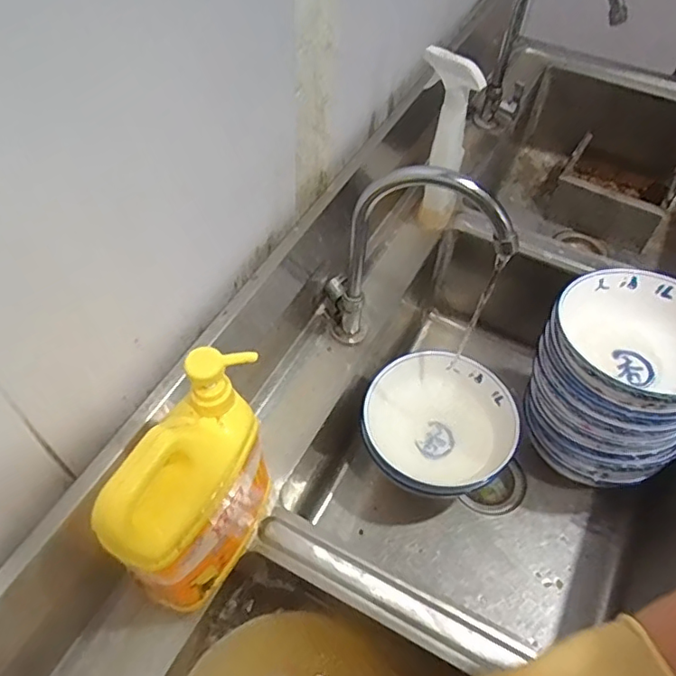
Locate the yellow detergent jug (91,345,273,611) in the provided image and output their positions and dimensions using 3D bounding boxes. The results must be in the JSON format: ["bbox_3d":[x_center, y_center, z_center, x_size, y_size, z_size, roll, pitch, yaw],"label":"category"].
[{"bbox_3d":[-0.112,0.124,0.476,0.072,0.203,0.155,24,56,13],"label":"yellow detergent jug"}]

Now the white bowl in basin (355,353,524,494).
[{"bbox_3d":[0.129,0.118,0.787,0.178,0.087,0.193,2,54,-3],"label":"white bowl in basin"}]

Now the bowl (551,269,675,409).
[{"bbox_3d":[0.350,0.005,0.689,0.184,0.072,0.189,2,54,-3],"label":"bowl"}]

